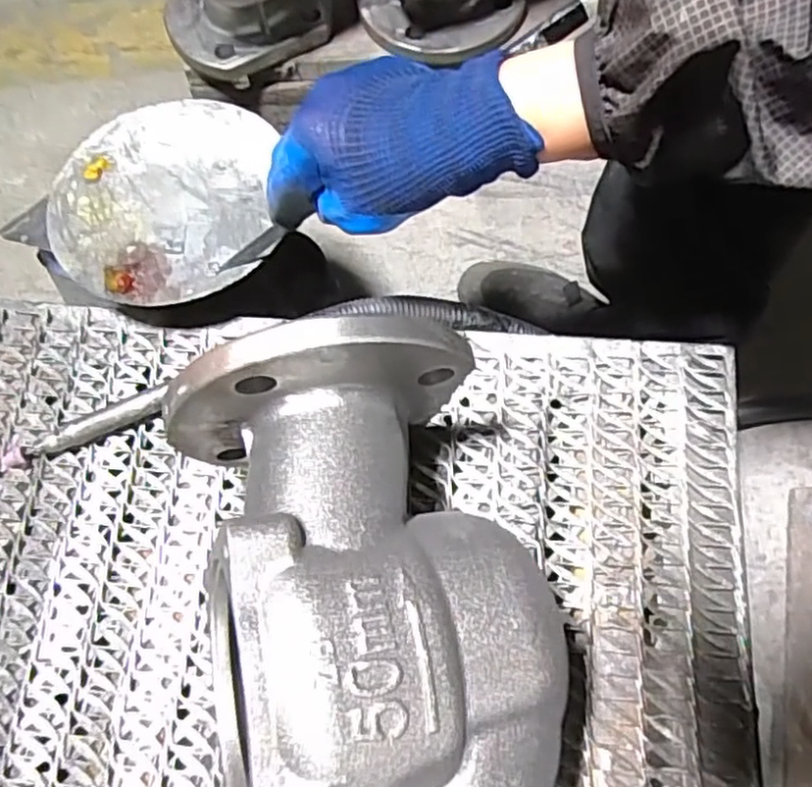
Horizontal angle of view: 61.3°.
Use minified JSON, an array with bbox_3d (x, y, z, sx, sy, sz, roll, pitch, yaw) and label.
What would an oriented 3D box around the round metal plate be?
[{"bbox_3d":[-0.167,-0.132,0.465,0.144,0.008,0.158,-3,68,0],"label":"round metal plate"}]

